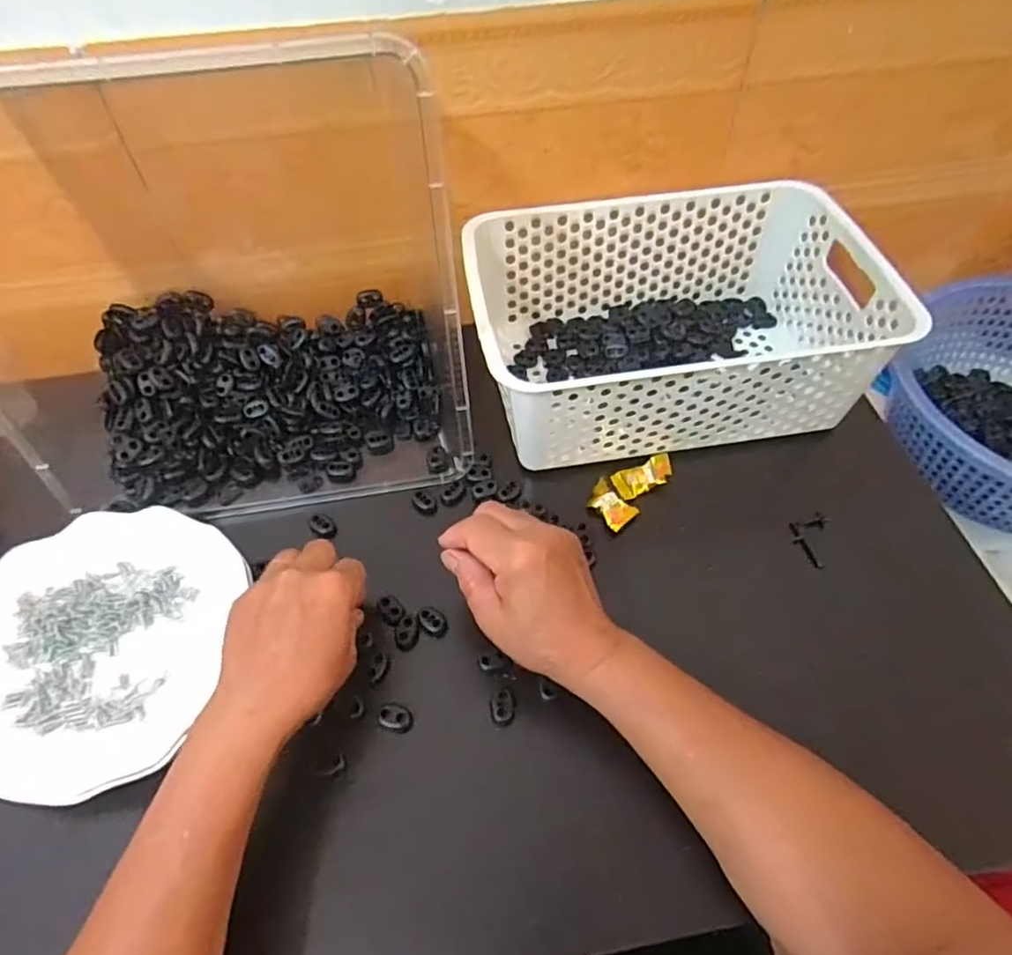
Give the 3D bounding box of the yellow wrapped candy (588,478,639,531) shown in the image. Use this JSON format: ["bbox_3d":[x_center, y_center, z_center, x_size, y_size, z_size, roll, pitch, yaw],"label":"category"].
[{"bbox_3d":[0.079,0.018,0.480,0.027,0.013,0.041,-33,60,-21],"label":"yellow wrapped candy"}]

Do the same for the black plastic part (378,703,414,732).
[{"bbox_3d":[-0.069,0.149,0.395,0.022,0.009,0.015,8,55,7],"label":"black plastic part"}]

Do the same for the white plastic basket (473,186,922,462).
[{"bbox_3d":[0.127,-0.126,0.522,0.300,0.112,0.205,-7,55,-4],"label":"white plastic basket"}]

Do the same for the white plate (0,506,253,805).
[{"bbox_3d":[-0.269,0.105,0.411,0.163,0.024,0.180,4,55,4],"label":"white plate"}]

